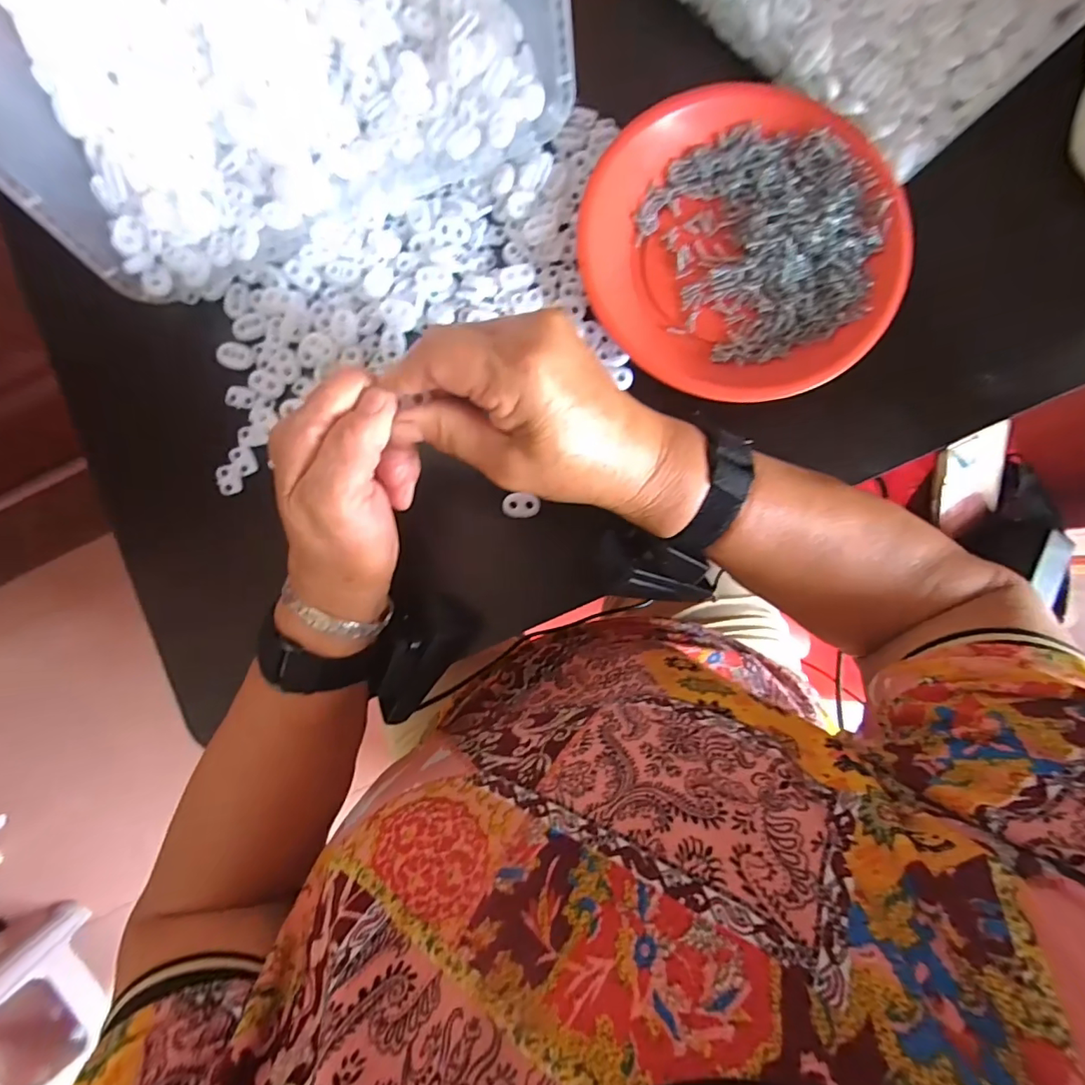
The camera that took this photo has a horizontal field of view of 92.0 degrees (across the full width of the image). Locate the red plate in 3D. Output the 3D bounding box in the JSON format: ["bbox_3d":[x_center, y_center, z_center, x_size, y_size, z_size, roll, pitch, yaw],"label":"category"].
[{"bbox_3d":[0.123,-0.187,0.329,0.191,0.029,0.176,0,86,0],"label":"red plate"}]

